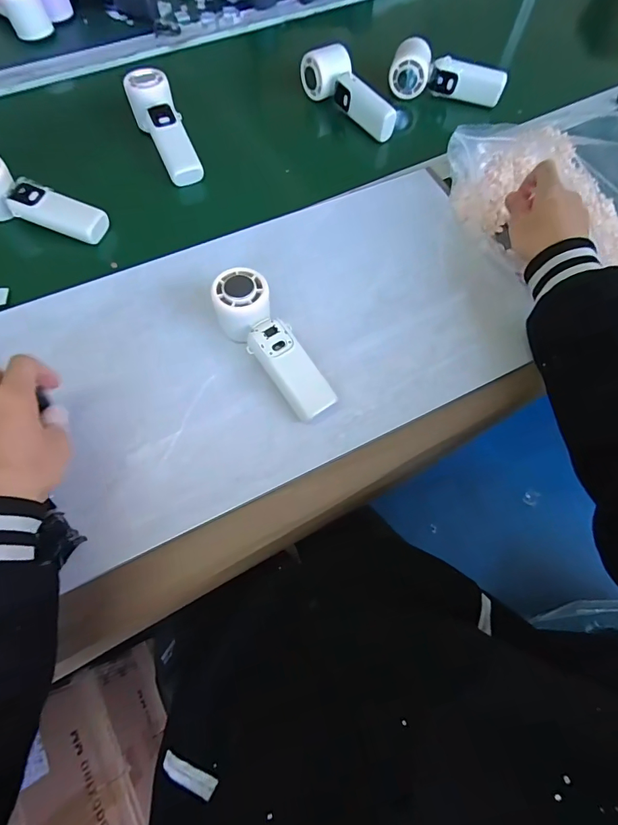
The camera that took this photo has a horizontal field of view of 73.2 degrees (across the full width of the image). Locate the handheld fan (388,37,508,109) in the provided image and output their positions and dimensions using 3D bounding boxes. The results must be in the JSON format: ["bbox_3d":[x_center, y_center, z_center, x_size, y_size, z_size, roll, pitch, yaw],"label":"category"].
[{"bbox_3d":[0.206,-0.499,0.621,0.165,0.052,0.044,18,68,5],"label":"handheld fan"}]

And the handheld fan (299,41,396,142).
[{"bbox_3d":[0.057,-0.458,0.595,0.056,0.047,0.164,-33,73,-15],"label":"handheld fan"}]

